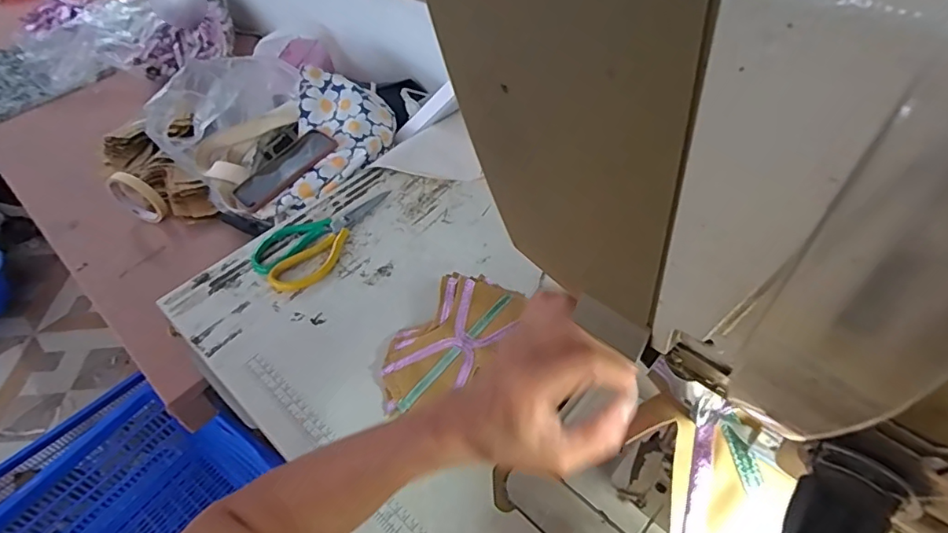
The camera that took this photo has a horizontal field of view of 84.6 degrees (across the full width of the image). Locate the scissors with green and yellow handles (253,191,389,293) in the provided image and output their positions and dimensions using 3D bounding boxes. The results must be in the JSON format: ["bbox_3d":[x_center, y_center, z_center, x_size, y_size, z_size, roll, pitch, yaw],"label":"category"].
[{"bbox_3d":[-0.191,-0.044,0.660,0.100,0.010,0.188,25,54,24],"label":"scissors with green and yellow handles"}]

